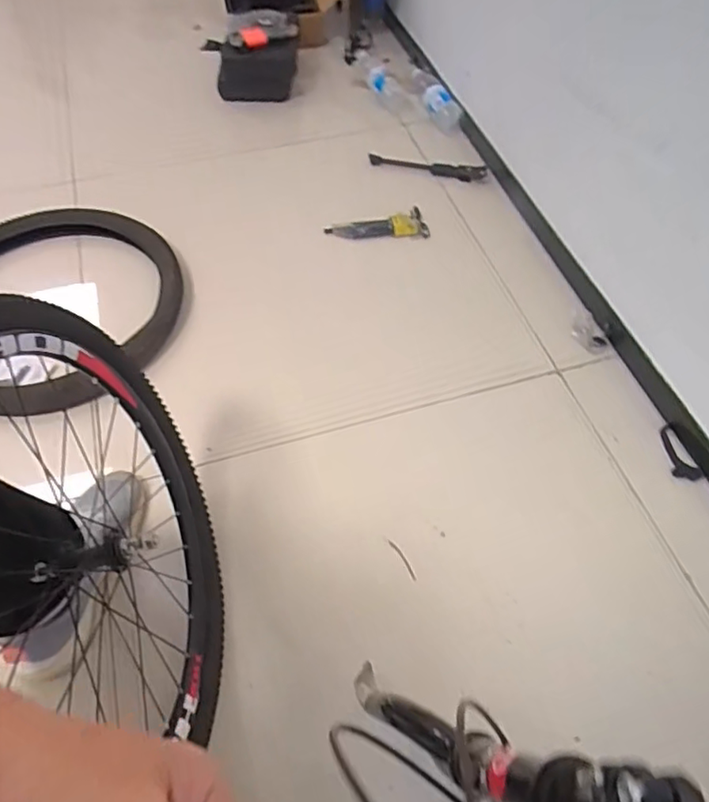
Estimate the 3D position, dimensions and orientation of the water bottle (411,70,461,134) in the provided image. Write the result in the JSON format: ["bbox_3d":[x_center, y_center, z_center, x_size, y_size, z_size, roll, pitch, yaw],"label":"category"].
[{"bbox_3d":[0.187,-0.731,1.371,0.063,0.060,0.211,-24,73,-15],"label":"water bottle"}]

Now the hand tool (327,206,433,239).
[{"bbox_3d":[0.047,-0.363,1.199,0.211,0.043,0.066,-6,57,-4],"label":"hand tool"}]

